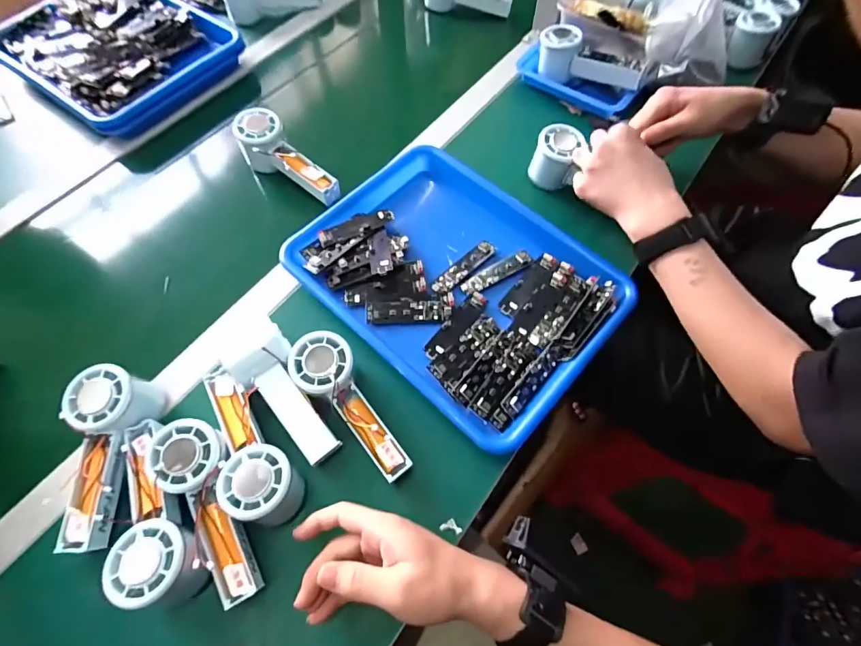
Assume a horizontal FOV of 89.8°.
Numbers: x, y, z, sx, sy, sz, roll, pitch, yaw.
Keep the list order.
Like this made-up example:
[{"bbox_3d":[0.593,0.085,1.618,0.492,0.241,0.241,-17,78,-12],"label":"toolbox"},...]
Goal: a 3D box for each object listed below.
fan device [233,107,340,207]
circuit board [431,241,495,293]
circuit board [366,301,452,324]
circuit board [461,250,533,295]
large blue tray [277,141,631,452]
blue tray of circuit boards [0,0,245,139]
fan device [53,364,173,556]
[{"bbox_3d":[-0.178,-0.204,0.558,0.152,0.061,0.051,38,69,1],"label":"fan device"},{"bbox_3d":[0.039,-0.065,0.497,0.024,0.004,0.090,41,71,18],"label":"circuit board"},{"bbox_3d":[-0.023,-0.012,0.469,0.089,0.005,0.024,-1,87,-2],"label":"circuit board"},{"bbox_3d":[0.075,-0.058,0.492,0.087,0.007,0.022,-28,67,-12],"label":"circuit board"},{"bbox_3d":[0.035,-0.056,0.486,0.329,0.029,0.263,39,70,18],"label":"large blue tray"},{"bbox_3d":[-0.482,-0.427,0.658,0.321,0.055,0.252,35,69,16],"label":"blue tray of circuit boards"},{"bbox_3d":[-0.293,0.116,0.379,0.066,0.055,0.149,1,64,1],"label":"fan device"}]

